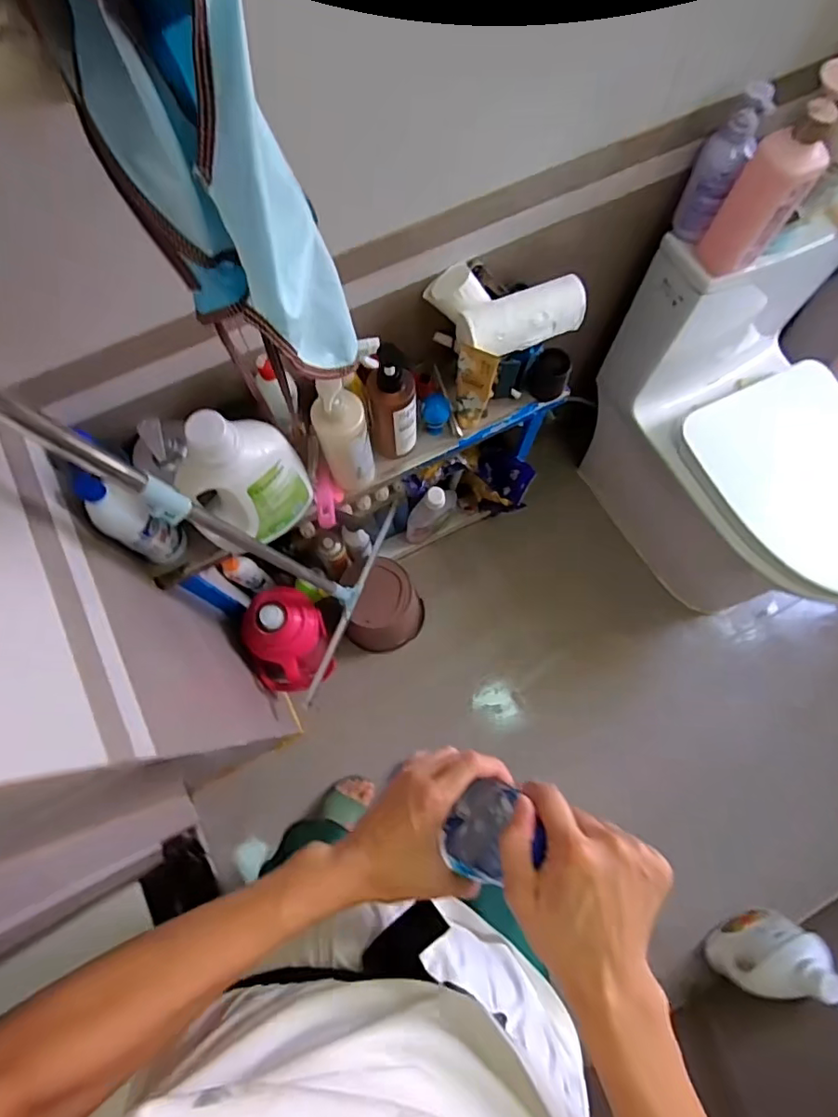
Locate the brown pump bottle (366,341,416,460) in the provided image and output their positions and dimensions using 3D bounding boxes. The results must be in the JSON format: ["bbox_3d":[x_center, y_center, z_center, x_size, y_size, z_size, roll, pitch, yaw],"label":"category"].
[{"bbox_3d":[-0.034,-0.221,0.806,0.067,0.190,0.065,-6,74,-2],"label":"brown pump bottle"}]

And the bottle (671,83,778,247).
[{"bbox_3d":[0.427,-0.545,0.775,0.045,0.193,0.067,-27,76,-7],"label":"bottle"}]

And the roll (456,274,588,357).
[{"bbox_3d":[0.147,-0.340,0.778,0.186,0.060,0.064,-22,76,-6],"label":"roll"}]

